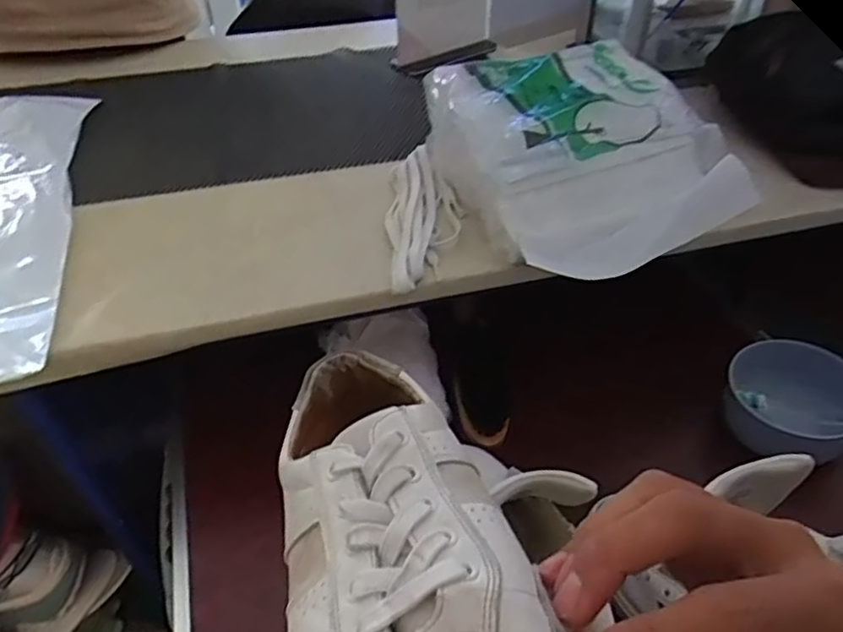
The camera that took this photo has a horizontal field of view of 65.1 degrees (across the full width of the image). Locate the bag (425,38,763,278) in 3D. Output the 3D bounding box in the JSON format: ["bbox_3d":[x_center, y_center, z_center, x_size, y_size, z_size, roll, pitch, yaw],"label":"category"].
[{"bbox_3d":[0.137,-0.132,0.565,0.211,0.098,0.253,-12,44,-12],"label":"bag"}]

